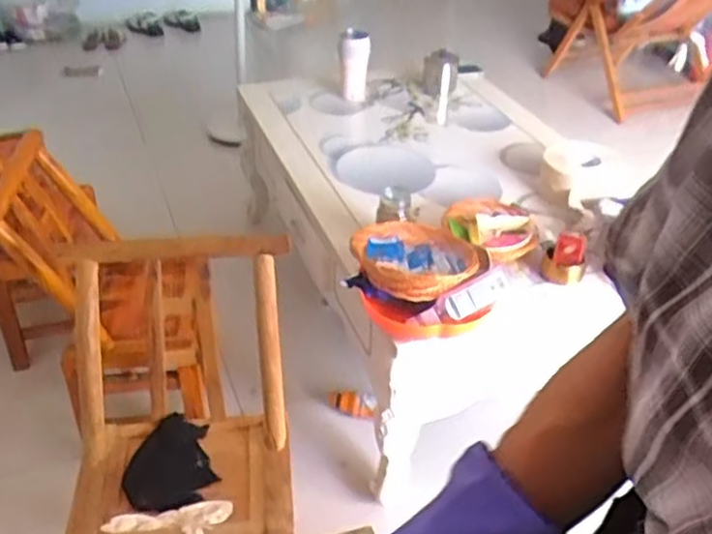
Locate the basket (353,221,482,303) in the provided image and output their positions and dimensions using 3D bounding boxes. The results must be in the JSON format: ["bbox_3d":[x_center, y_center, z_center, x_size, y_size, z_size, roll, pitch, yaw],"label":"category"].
[{"bbox_3d":[0.111,-0.027,1.383,0.220,0.064,0.239,1,36,-1],"label":"basket"}]

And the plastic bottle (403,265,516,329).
[{"bbox_3d":[0.188,0.062,1.310,0.197,0.043,0.060,-27,38,6],"label":"plastic bottle"}]

